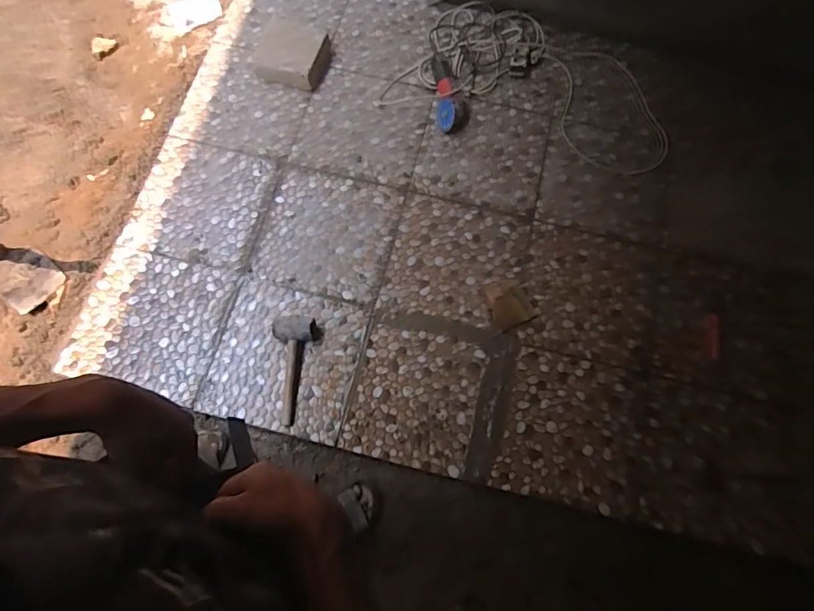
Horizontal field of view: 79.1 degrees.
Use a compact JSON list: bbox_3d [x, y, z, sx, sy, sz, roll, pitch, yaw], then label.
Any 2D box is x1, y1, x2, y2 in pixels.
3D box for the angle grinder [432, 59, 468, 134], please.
[{"bbox_3d":[0.144,-0.704,1.602,0.110,0.080,0.294,-2,74,-2],"label":"angle grinder"}]

